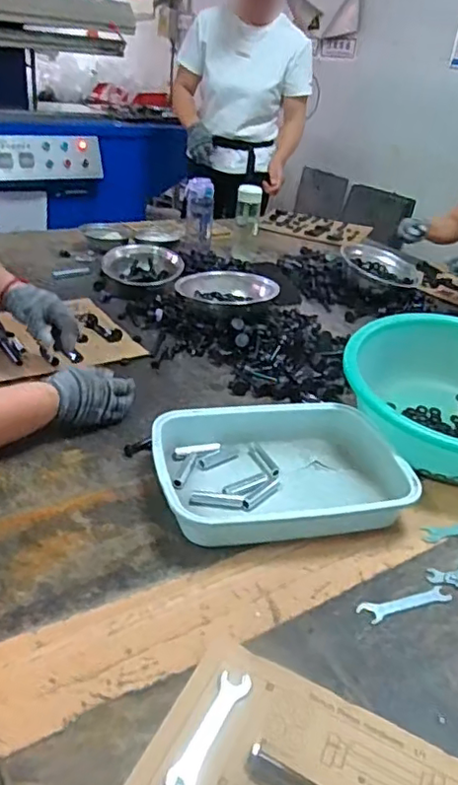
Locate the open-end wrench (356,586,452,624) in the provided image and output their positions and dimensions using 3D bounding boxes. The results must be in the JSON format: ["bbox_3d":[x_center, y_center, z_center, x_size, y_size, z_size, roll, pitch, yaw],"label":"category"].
[{"bbox_3d":[0.191,0.228,0.651,0.110,0.004,0.027,-8,33,-21],"label":"open-end wrench"}]

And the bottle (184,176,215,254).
[{"bbox_3d":[-0.080,-0.492,1.663,0.079,0.179,0.073,3,30,-4],"label":"bottle"}]

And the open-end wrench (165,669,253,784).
[{"bbox_3d":[-0.014,0.282,0.504,0.027,0.006,0.111,17,32,20],"label":"open-end wrench"}]

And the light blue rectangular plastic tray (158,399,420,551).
[{"bbox_3d":[0.061,0.097,0.794,0.313,0.058,0.238,-1,31,-10],"label":"light blue rectangular plastic tray"}]

